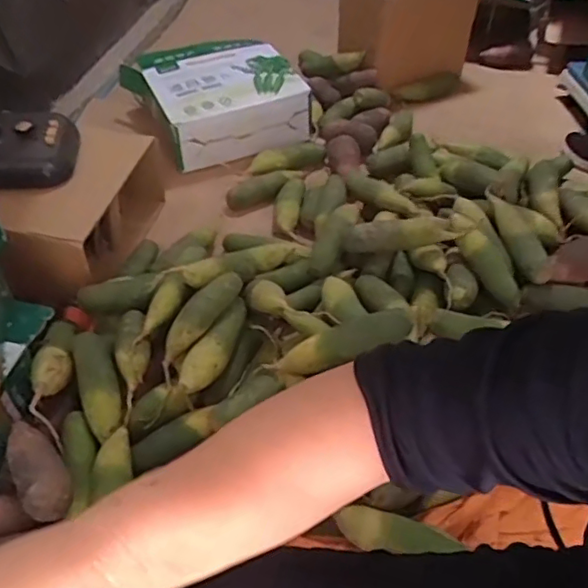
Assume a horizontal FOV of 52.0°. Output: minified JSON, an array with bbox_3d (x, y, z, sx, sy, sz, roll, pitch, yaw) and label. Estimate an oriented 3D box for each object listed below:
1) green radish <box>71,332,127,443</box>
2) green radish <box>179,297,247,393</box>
[{"bbox_3d":[-0.300,0.130,0.921,0.061,0.051,0.178,-15,49,-16],"label":"green radish"},{"bbox_3d":[-0.121,0.086,0.976,0.056,0.059,0.201,19,49,15],"label":"green radish"}]

